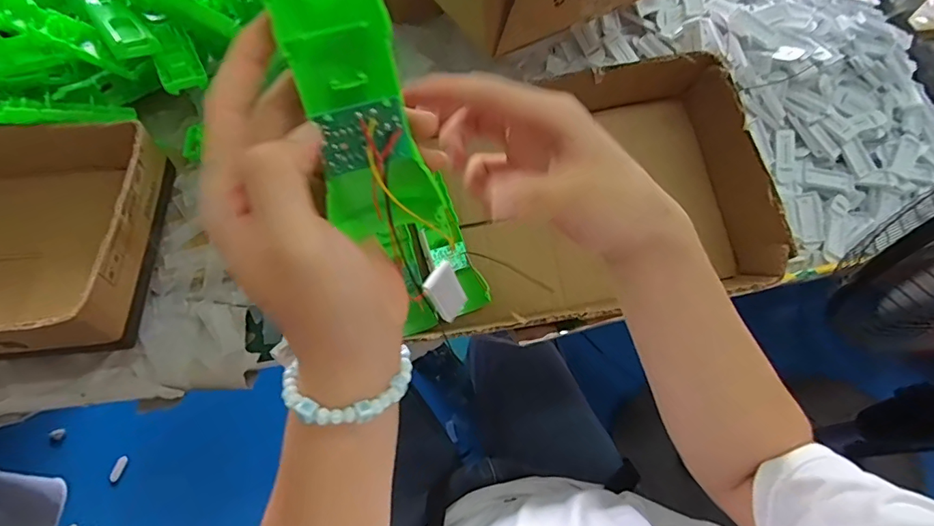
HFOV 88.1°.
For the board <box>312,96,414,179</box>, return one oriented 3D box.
[{"bbox_3d":[-0.042,-0.051,0.195,0.035,0.025,0.004,-18,31,-10],"label":"board"}]

